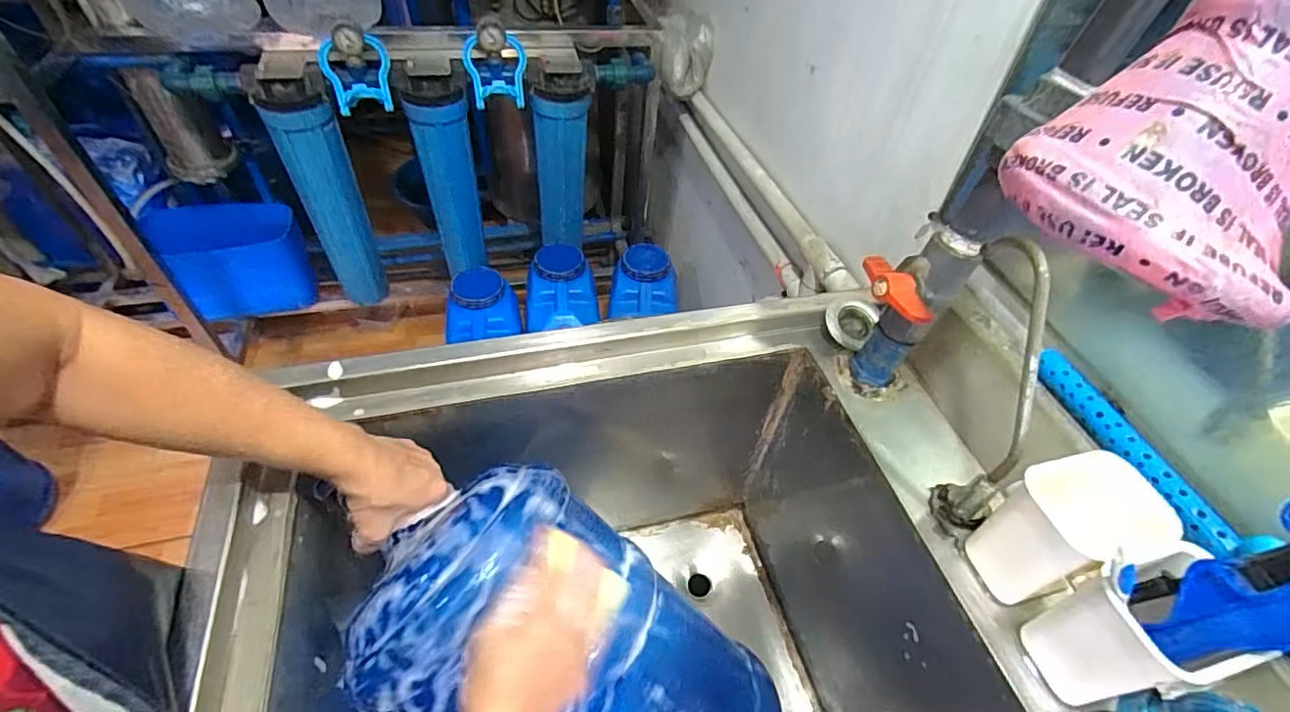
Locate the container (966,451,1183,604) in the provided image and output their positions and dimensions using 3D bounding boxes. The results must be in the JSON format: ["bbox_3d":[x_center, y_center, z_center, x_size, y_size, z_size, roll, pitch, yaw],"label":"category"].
[{"bbox_3d":[0.315,0.137,0.436,0.083,0.119,0.076,-9,50,-13],"label":"container"}]

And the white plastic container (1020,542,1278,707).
[{"bbox_3d":[0.325,0.188,0.385,0.078,0.107,0.073,-9,50,-13],"label":"white plastic container"}]

